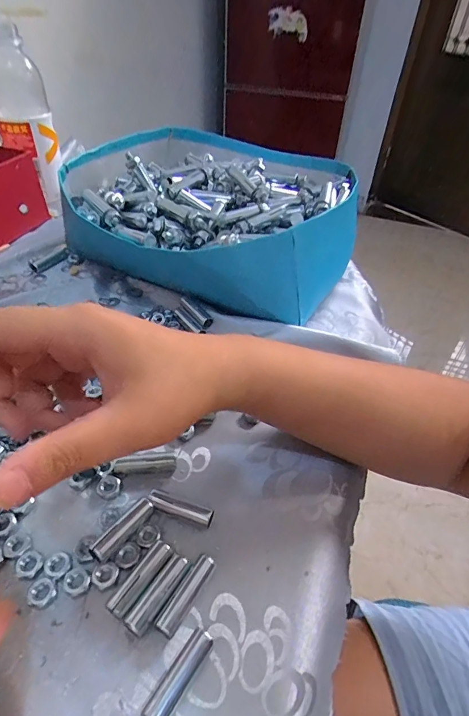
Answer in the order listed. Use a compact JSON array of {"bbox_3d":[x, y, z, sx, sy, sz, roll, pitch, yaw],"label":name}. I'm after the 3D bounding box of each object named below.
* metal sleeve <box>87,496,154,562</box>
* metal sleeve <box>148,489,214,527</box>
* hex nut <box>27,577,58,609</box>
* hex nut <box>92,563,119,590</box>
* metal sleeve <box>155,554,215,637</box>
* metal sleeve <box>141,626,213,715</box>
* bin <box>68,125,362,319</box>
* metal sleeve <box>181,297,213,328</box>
[{"bbox_3d":[-0.061,0.096,0.222,0.009,0.011,0.040,29,49,23],"label":"metal sleeve"},{"bbox_3d":[-0.032,0.090,0.235,0.039,0.010,0.011,16,45,12],"label":"metal sleeve"},{"bbox_3d":[-0.098,0.119,0.202,0.012,0.005,0.013,32,51,26],"label":"hex nut"},{"bbox_3d":[-0.068,0.113,0.209,0.012,0.004,0.012,28,49,23],"label":"hex nut"},{"bbox_3d":[-0.024,0.121,0.203,0.010,0.011,0.039,26,48,21],"label":"metal sleeve"},{"bbox_3d":[-0.025,0.143,0.180,0.011,0.010,0.039,28,49,22],"label":"metal sleeve"},{"bbox_3d":[-0.016,-0.159,0.432,0.269,0.097,0.278,25,48,20],"label":"bin"},{"bbox_3d":[-0.036,-0.042,0.364,0.011,0.008,0.043,-26,52,-28],"label":"metal sleeve"}]

